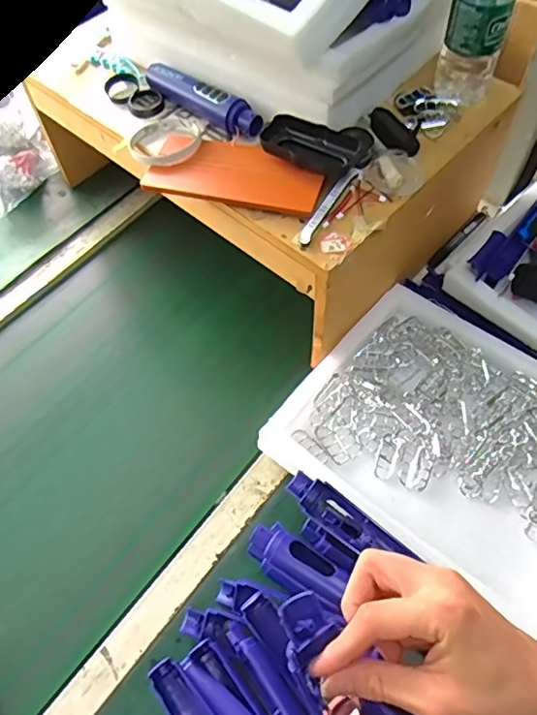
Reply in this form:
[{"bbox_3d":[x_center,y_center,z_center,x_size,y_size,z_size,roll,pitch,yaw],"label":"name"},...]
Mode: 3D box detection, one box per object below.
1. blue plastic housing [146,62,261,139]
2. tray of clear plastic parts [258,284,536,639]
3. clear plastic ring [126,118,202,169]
[{"bbox_3d":[-0.078,-0.310,0.666,0.173,0.030,0.027,37,66,21],"label":"blue plastic housing"},{"bbox_3d":[0.214,0.090,0.634,0.349,0.037,0.281,35,66,21],"label":"tray of clear plastic parts"},{"bbox_3d":[-0.119,-0.251,0.650,0.080,0.012,0.079,-1,58,1],"label":"clear plastic ring"}]

